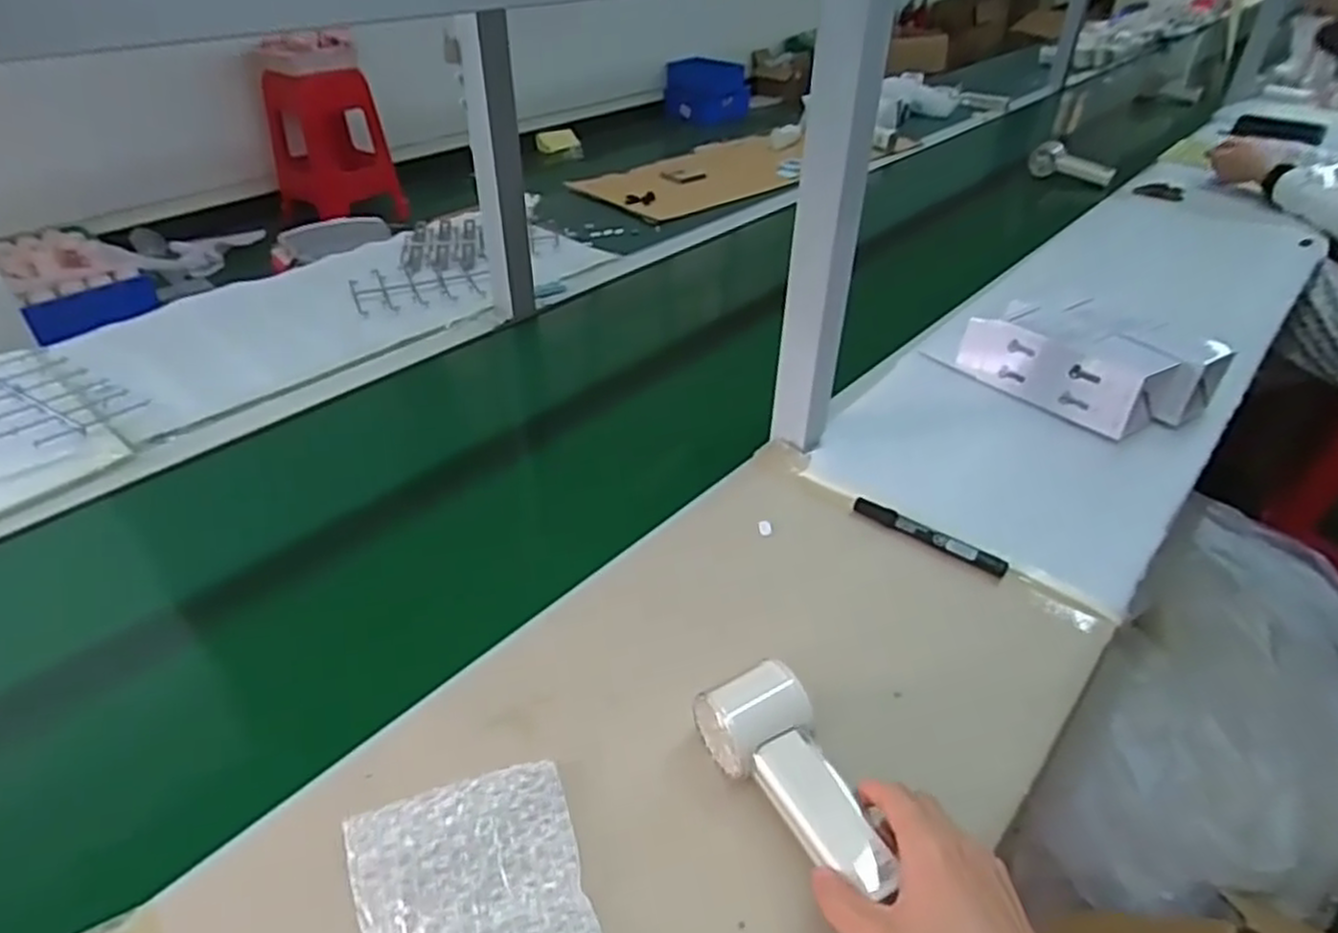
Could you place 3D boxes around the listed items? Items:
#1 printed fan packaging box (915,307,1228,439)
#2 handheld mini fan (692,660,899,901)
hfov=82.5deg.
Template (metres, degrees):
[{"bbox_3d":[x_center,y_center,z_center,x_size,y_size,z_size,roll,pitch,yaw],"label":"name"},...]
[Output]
[{"bbox_3d":[0.451,-0.120,0.827,0.159,0.075,0.215,-22,43,-27],"label":"printed fan packaging box"},{"bbox_3d":[0.077,0.185,0.453,0.055,0.049,0.143,-21,46,-26],"label":"handheld mini fan"}]

